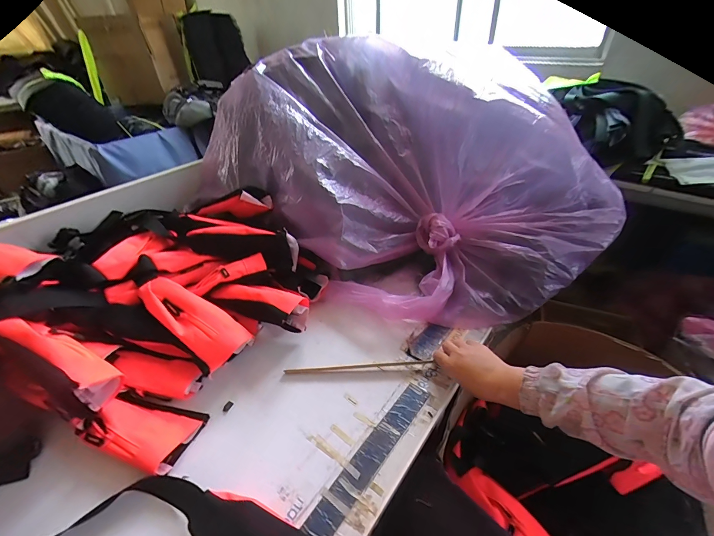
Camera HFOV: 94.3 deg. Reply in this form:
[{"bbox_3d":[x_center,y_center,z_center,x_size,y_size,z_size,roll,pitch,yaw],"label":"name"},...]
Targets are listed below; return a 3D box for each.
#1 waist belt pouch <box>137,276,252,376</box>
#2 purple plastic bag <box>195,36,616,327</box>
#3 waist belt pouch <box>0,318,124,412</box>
[{"bbox_3d":[-0.304,0.087,0.602,0.223,0.031,0.084,32,46,10],"label":"waist belt pouch"},{"bbox_3d":[0.076,-0.247,0.805,0.937,0.420,0.535,22,43,28],"label":"purple plastic bag"},{"bbox_3d":[-0.449,0.127,0.495,0.196,0.073,0.064,33,44,3],"label":"waist belt pouch"}]

